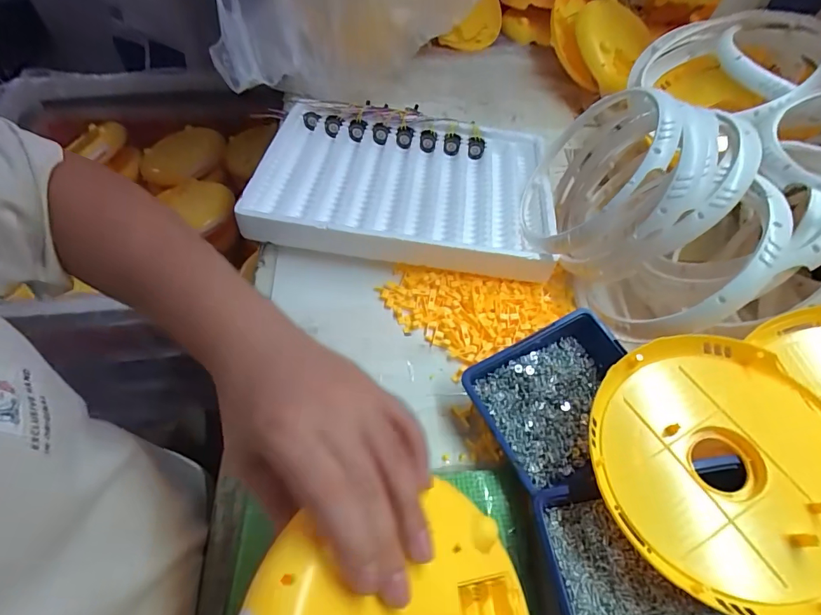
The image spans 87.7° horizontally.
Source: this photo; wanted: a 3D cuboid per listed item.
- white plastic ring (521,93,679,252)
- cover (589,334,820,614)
[{"bbox_3d":[0.179,-0.138,0.443,0.022,0.188,0.176,30,73,-21],"label":"white plastic ring"},{"bbox_3d":[0.228,0.112,0.300,0.174,0.031,0.188,2,56,-2],"label":"cover"}]

